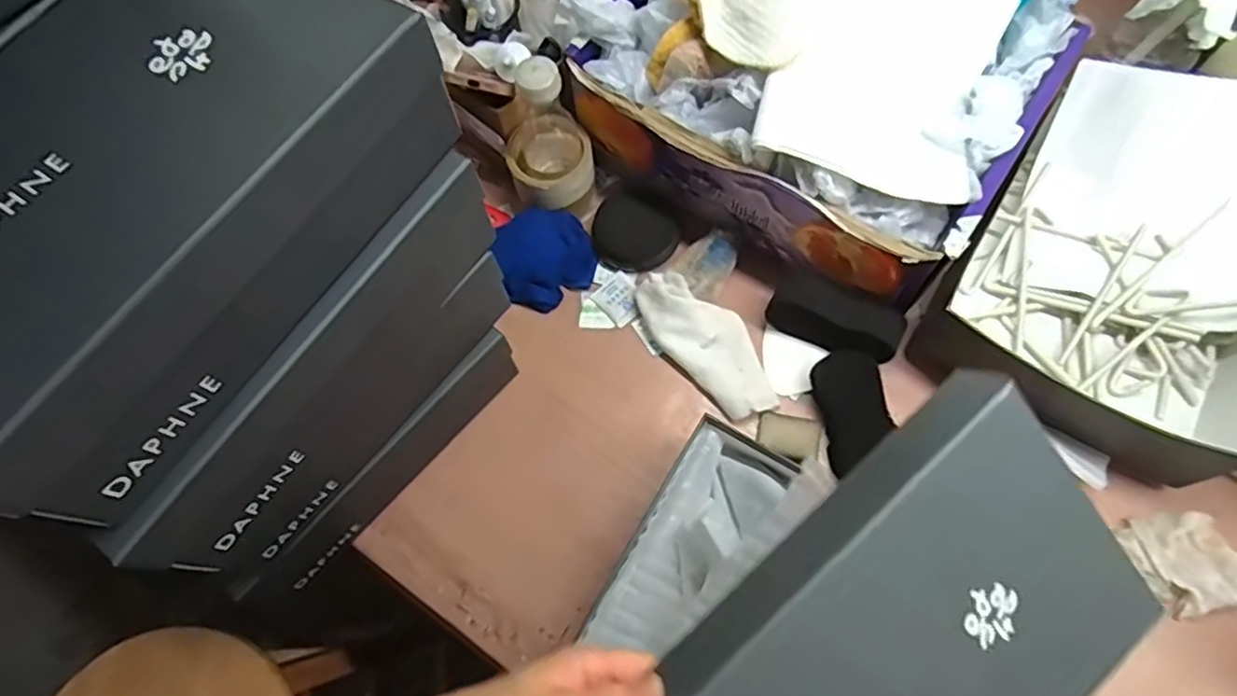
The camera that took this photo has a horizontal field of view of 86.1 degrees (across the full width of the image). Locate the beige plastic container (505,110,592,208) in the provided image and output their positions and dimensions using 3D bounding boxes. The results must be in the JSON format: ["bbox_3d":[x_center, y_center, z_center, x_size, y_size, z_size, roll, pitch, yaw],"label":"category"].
[{"bbox_3d":[-0.070,-0.196,0.688,0.085,0.077,0.071,-13,68,-2],"label":"beige plastic container"}]

